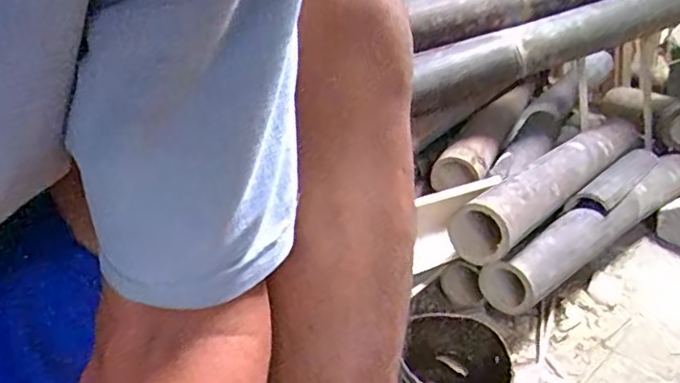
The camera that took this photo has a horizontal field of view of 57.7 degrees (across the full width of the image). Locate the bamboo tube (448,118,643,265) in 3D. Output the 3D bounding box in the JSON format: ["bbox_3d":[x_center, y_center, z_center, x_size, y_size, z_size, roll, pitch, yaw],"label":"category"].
[{"bbox_3d":[0.317,-0.044,0.834,0.076,0.069,0.574,25,34,33],"label":"bamboo tube"}]

